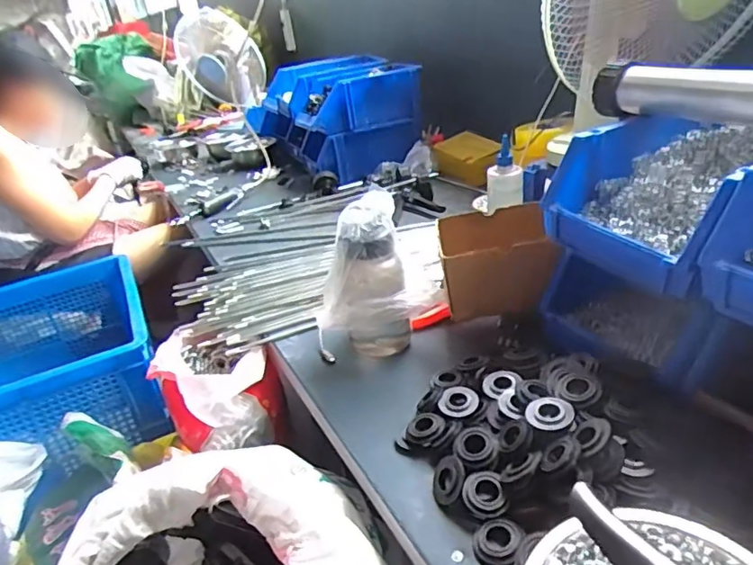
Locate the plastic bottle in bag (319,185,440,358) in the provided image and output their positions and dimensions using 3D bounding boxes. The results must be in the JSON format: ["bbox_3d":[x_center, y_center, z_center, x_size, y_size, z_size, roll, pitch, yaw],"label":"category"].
[{"bbox_3d":[-0.010,0.005,0.772,0.132,0.216,0.111,-19,29,-21],"label":"plastic bottle in bag"}]

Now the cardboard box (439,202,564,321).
[{"bbox_3d":[0.170,-0.018,0.815,0.150,0.129,0.143,-6,27,3],"label":"cardboard box"}]

